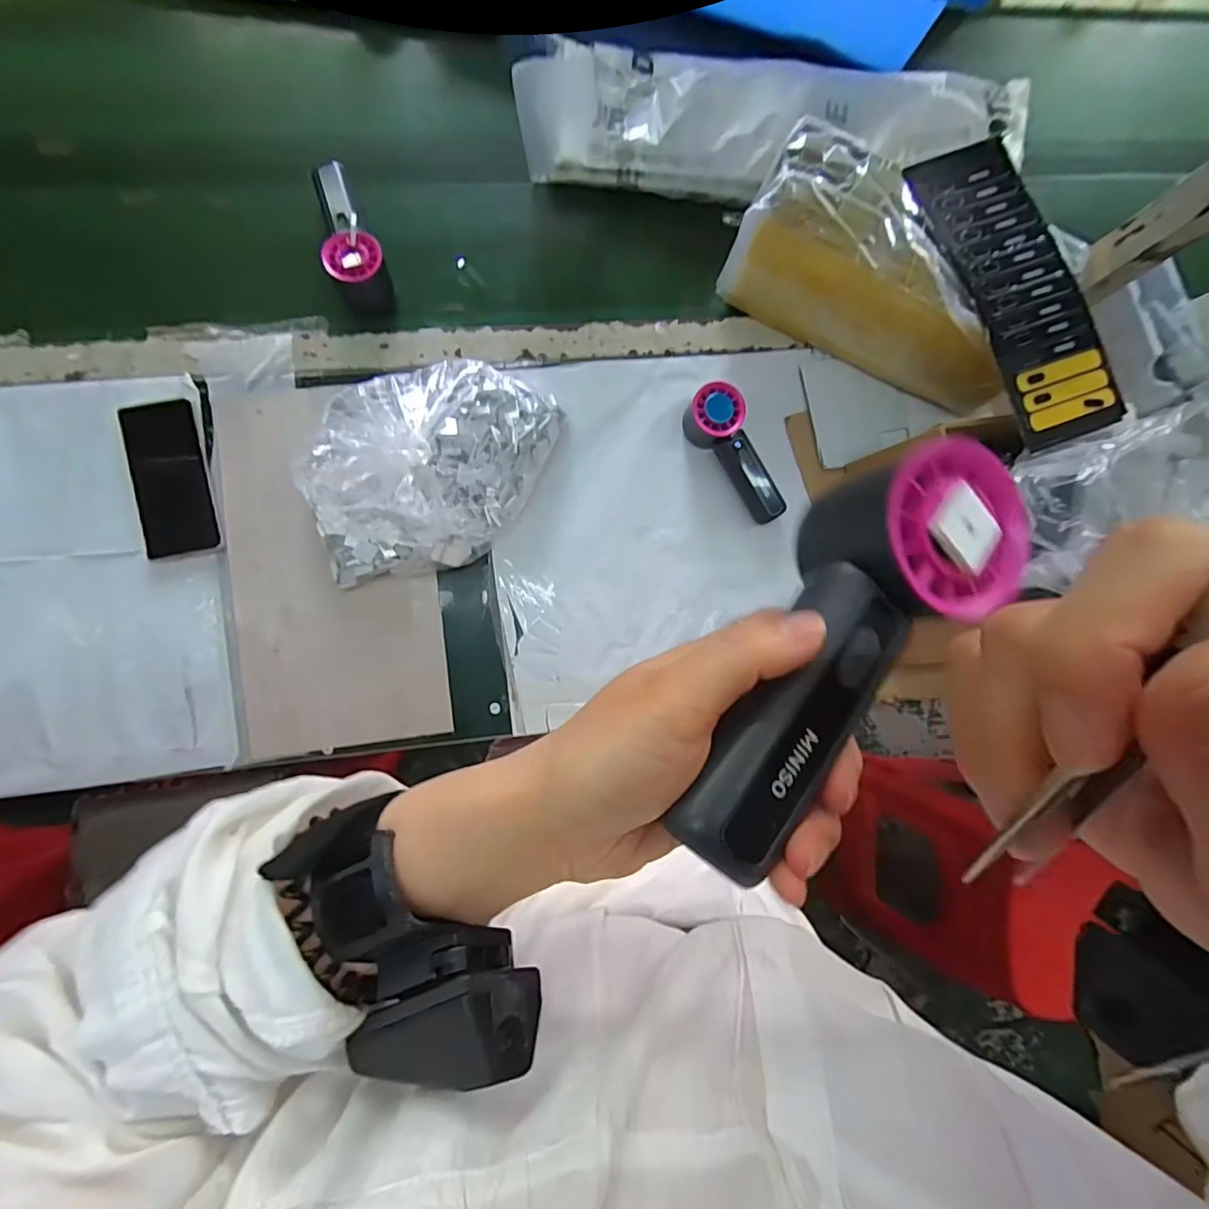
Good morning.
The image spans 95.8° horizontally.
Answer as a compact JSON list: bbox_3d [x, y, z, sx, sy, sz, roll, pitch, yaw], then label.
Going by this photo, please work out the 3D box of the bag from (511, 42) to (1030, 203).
[{"bbox_3d":[0.188,-0.526,0.598,0.558,0.058,0.146,0,85,-6],"label":"bag"}]

